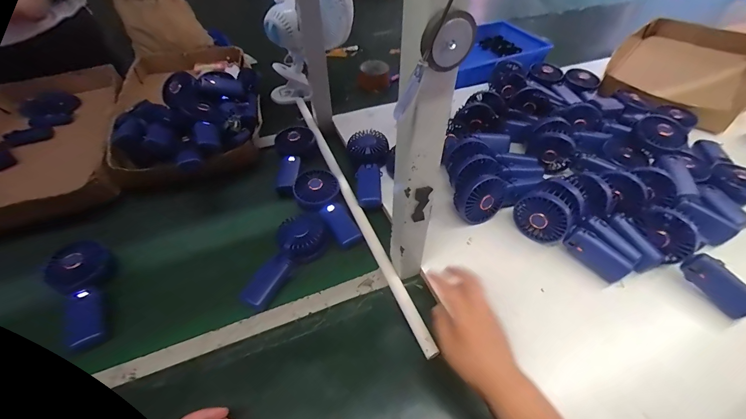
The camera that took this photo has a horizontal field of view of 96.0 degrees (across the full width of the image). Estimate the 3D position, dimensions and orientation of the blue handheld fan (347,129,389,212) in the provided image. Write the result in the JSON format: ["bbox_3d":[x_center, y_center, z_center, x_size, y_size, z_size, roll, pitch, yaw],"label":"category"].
[{"bbox_3d":[-0.002,-0.083,0.678,0.081,0.055,0.176,-8,50,-7],"label":"blue handheld fan"}]

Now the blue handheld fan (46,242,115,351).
[{"bbox_3d":[-0.433,0.122,0.503,0.071,0.030,0.172,-21,65,-16],"label":"blue handheld fan"}]

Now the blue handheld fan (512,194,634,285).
[{"bbox_3d":[0.318,0.042,0.542,0.179,0.083,0.036,34,57,25],"label":"blue handheld fan"}]

